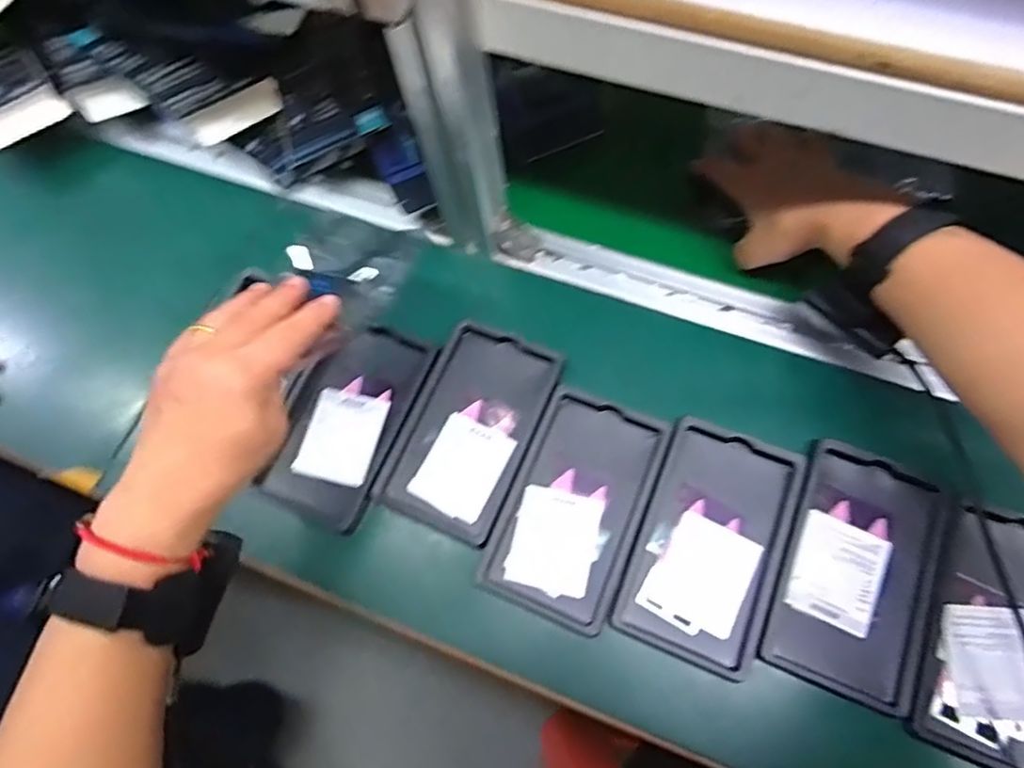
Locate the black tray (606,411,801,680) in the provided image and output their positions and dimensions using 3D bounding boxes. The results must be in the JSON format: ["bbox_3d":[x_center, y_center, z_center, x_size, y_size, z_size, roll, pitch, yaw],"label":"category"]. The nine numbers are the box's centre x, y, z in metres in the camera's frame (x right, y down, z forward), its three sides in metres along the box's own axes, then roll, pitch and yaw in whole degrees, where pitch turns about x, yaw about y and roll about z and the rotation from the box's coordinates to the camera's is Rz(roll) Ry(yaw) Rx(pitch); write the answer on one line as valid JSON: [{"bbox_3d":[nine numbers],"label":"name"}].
[{"bbox_3d":[0.139,0.109,0.428,0.091,0.014,0.159,20,70,11],"label":"black tray"}]

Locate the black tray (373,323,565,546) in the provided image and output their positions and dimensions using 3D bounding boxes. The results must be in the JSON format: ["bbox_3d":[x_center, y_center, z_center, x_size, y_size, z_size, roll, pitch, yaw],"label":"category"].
[{"bbox_3d":[-0.031,0.034,0.473,0.093,0.016,0.155,21,70,11],"label":"black tray"}]

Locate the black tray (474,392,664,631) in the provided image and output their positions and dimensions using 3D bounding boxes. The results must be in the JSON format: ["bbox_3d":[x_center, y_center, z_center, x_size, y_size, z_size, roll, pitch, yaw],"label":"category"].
[{"bbox_3d":[0.047,0.089,0.449,0.088,0.020,0.157,21,70,11],"label":"black tray"}]

